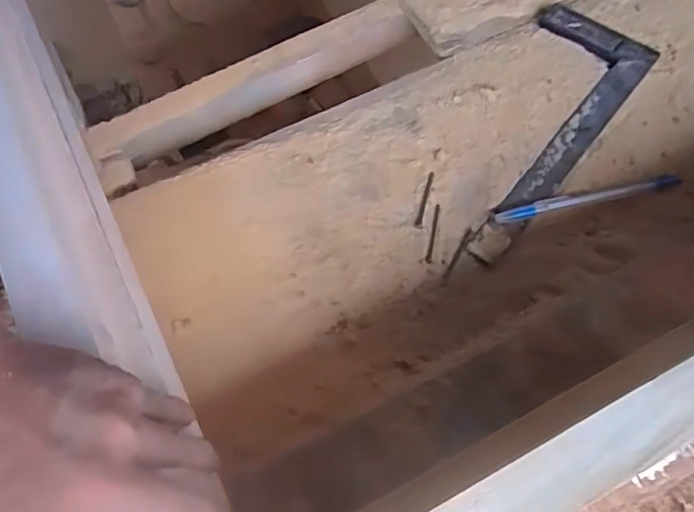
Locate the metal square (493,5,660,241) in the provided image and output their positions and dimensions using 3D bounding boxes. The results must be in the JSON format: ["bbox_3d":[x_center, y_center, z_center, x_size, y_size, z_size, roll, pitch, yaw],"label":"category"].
[{"bbox_3d":[0.161,-0.122,0.488,0.103,0.006,0.225,36,72,15],"label":"metal square"}]

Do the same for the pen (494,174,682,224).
[{"bbox_3d":[0.184,-0.044,0.449,0.145,0.004,0.011,-12,67,-4],"label":"pen"}]

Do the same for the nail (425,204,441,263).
[{"bbox_3d":[0.067,-0.018,0.447,0.005,0.004,0.050,11,65,8],"label":"nail"}]

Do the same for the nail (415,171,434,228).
[{"bbox_3d":[0.061,-0.044,0.458,0.006,0.004,0.050,12,65,8],"label":"nail"}]

